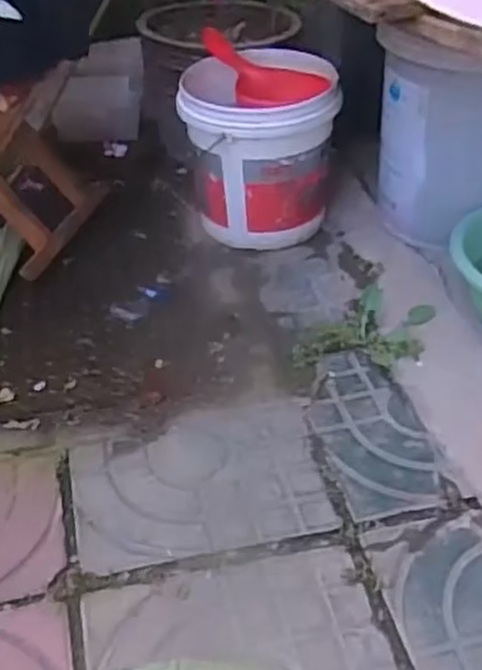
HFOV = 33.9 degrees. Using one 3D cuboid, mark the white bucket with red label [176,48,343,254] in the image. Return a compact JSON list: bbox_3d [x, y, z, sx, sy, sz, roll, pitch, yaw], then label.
[{"bbox_3d":[0.025,-0.291,1.301,0.243,0.262,0.243,0,37,0],"label":"white bucket with red label"}]

